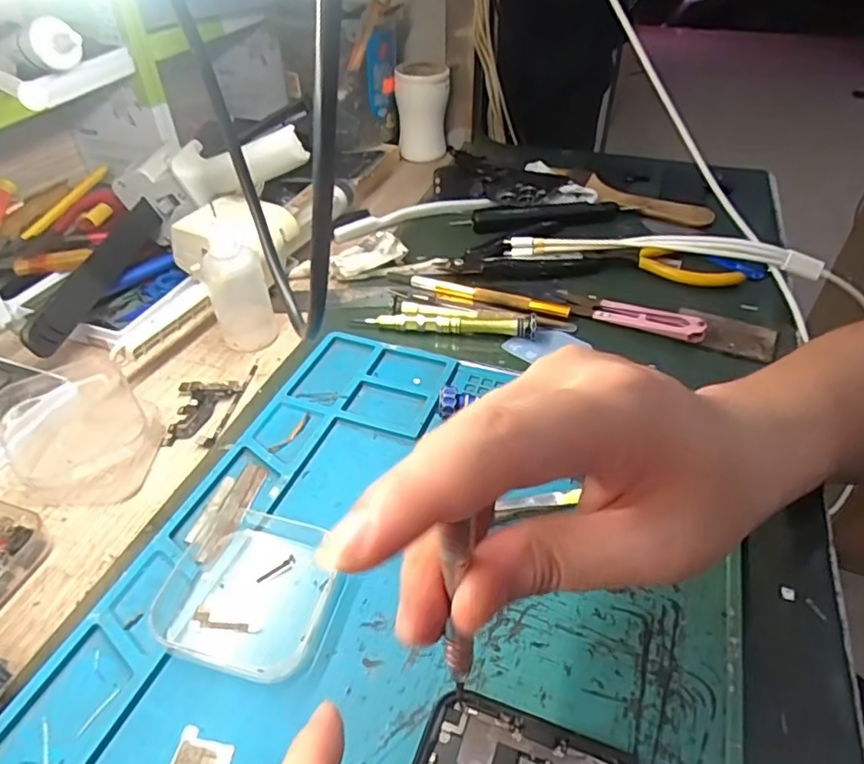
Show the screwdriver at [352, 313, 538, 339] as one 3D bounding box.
[{"bbox_3d":[0.009,-0.040,0.382,0.115,0.013,0.011,6,43,6],"label":"screwdriver"}]

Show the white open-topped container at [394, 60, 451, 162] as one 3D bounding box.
[{"bbox_3d":[-0.009,-0.273,0.595,0.052,0.083,0.047,5,43,5],"label":"white open-topped container"}]

